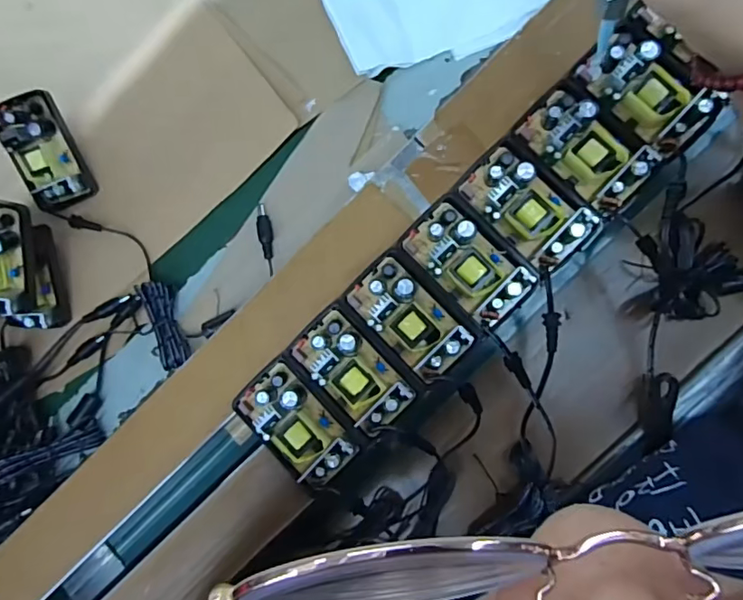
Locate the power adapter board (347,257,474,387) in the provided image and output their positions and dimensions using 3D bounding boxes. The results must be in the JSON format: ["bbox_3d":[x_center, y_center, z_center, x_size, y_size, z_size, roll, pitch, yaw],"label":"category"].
[{"bbox_3d":[0.022,0.011,0.320,0.039,0.017,0.074,-44,81,0],"label":"power adapter board"}]

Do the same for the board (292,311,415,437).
[{"bbox_3d":[-0.013,0.045,0.323,0.039,0.018,0.075,-45,81,0],"label":"board"}]

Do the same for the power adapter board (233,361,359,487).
[{"bbox_3d":[-0.048,0.078,0.326,0.040,0.020,0.076,-43,81,0],"label":"power adapter board"}]

